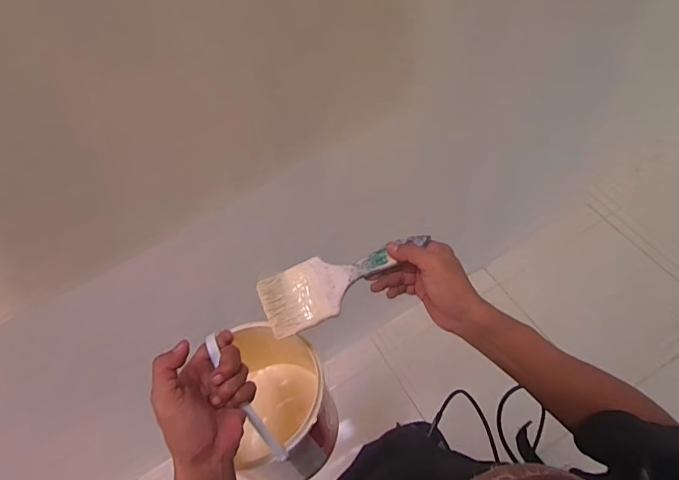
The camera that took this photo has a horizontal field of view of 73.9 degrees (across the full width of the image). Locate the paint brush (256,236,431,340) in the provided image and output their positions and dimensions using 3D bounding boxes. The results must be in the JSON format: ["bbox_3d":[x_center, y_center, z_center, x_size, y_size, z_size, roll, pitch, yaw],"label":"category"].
[{"bbox_3d":[0.007,0.044,0.528,0.201,0.012,0.072,-23,73,-1],"label":"paint brush"}]

